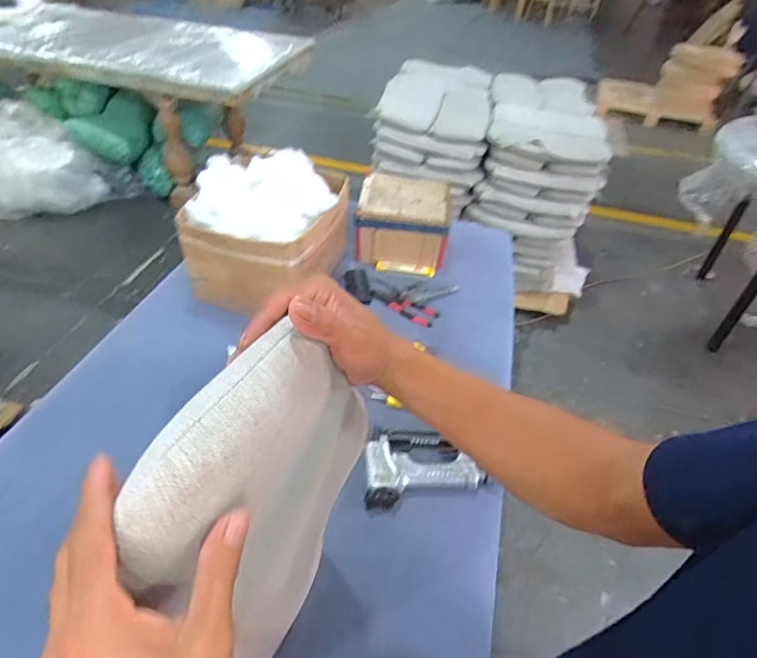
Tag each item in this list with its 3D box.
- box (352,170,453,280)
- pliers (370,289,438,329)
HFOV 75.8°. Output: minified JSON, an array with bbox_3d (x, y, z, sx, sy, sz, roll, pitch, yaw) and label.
[{"bbox_3d":[0.060,-0.261,1.195,0.218,0.140,0.229,5,41,0],"label":"box"},{"bbox_3d":[0.051,-0.049,1.045,0.153,0.012,0.063,24,45,21],"label":"pliers"}]

